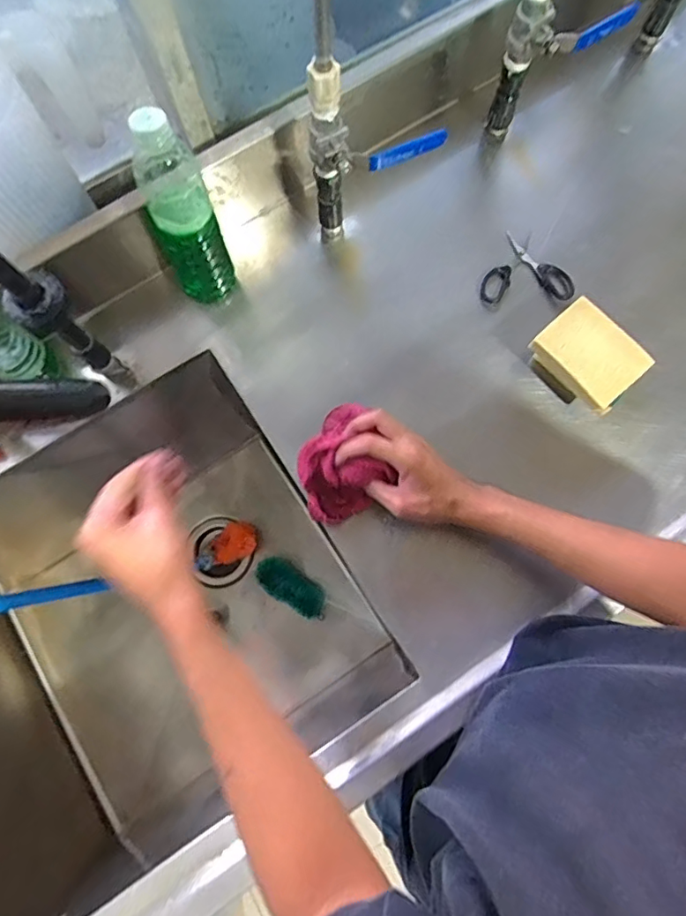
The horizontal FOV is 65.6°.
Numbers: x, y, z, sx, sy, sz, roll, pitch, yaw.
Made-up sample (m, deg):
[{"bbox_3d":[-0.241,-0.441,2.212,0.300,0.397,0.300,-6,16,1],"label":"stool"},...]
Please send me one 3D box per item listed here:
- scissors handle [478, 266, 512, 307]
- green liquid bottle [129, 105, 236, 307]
[{"bbox_3d":[0.177,-0.202,0.621,0.029,0.012,0.052,31,78,9],"label":"scissors handle"},{"bbox_3d":[-0.158,-0.239,0.542,0.059,0.213,0.065,-5,75,0],"label":"green liquid bottle"}]

